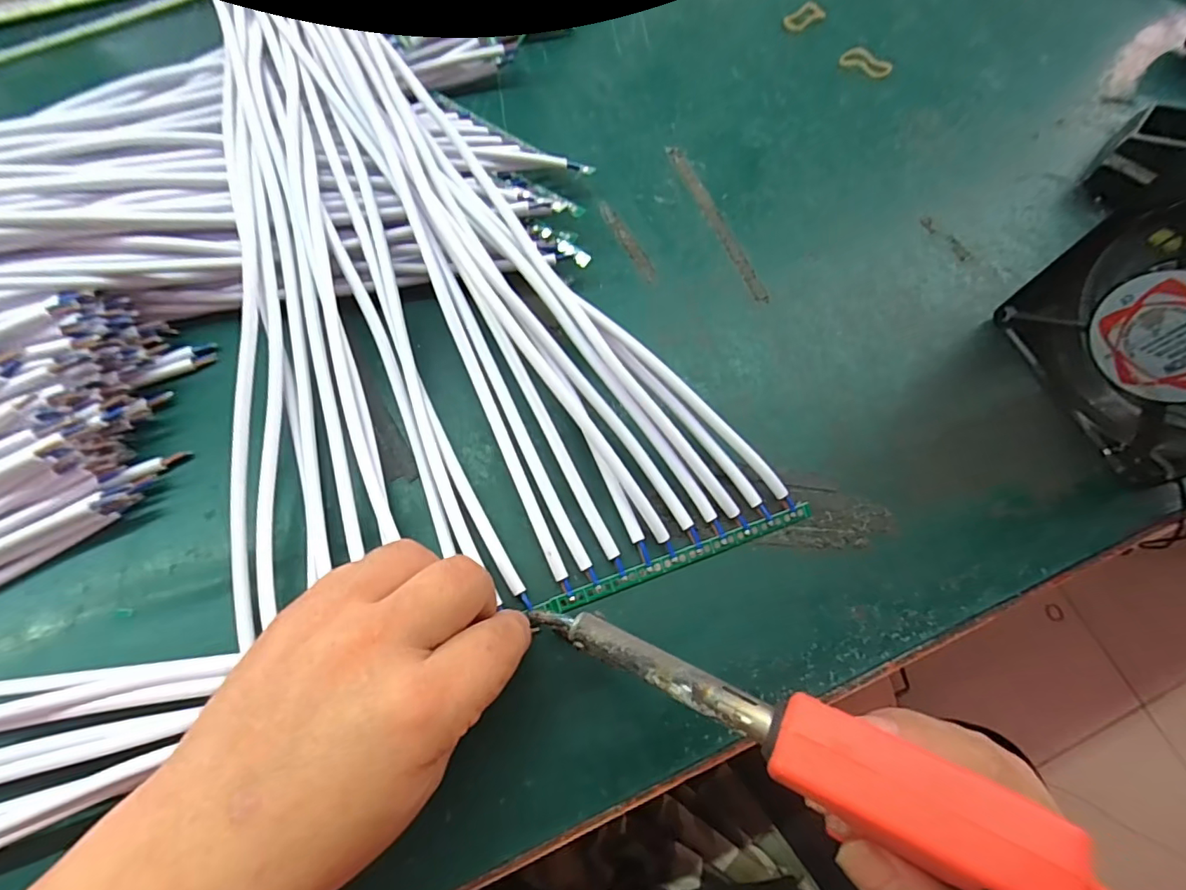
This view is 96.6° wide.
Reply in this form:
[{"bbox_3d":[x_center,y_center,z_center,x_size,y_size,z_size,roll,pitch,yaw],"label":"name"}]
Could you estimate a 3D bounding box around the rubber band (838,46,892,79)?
[{"bbox_3d":[0.210,-0.294,0.405,0.038,0.004,0.023,28,69,9],"label":"rubber band"}]

